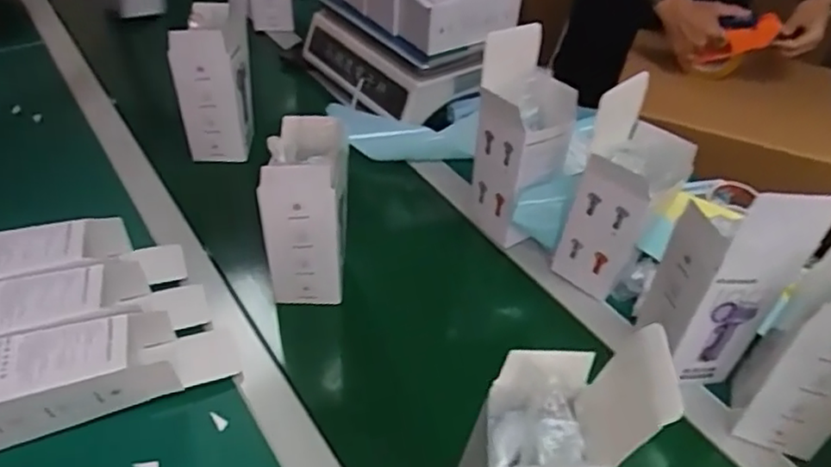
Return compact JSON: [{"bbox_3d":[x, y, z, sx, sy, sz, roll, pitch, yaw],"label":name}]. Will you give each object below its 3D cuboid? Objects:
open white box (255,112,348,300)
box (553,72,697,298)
[{"bbox_3d":[-0.111,-0.019,0.661,0.071,0.182,0.081,3,43,1],"label":"open white box"},{"bbox_3d":[0.215,-0.036,0.661,0.083,0.234,0.080,-29,52,-29],"label":"box"}]

